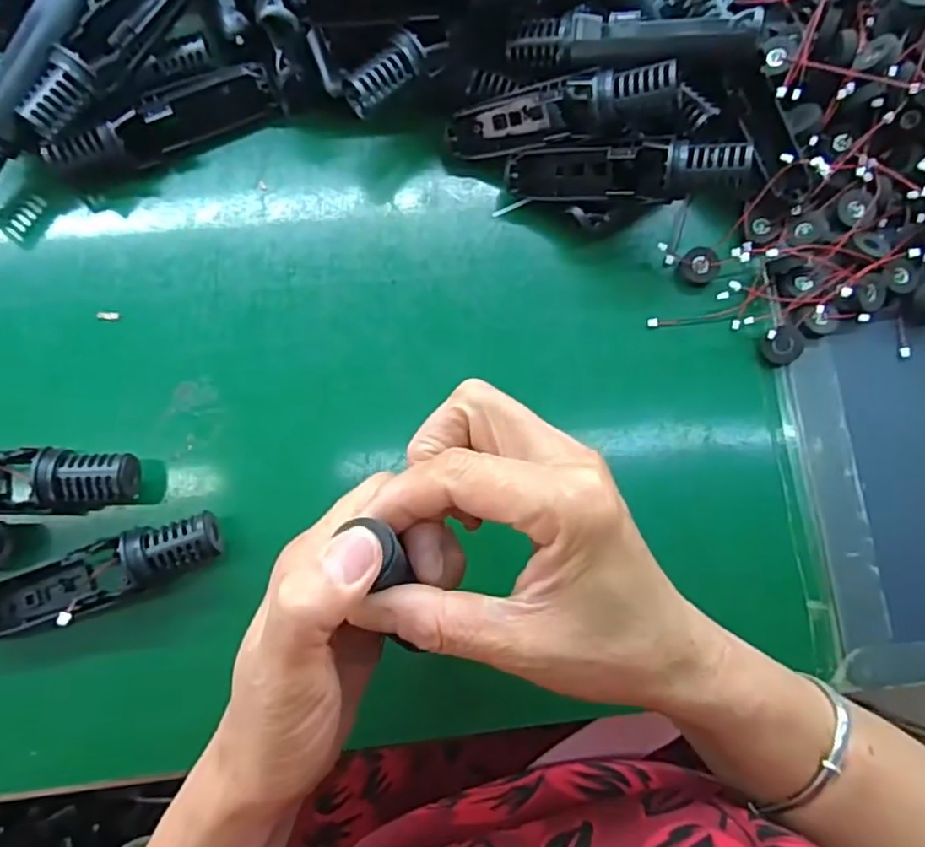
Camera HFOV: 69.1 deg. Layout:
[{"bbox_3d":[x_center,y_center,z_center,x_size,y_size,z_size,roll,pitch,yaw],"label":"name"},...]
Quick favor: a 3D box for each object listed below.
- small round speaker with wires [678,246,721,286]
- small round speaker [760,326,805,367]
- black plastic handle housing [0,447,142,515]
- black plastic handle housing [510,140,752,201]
[{"bbox_3d":[0.133,-0.088,0.374,0.020,0.004,0.020,1,79,-4],"label":"small round speaker with wires"},{"bbox_3d":[0.174,-0.043,0.368,0.022,0.009,0.022,4,104,17],"label":"small round speaker"},{"bbox_3d":[-0.219,0.028,0.327,0.122,0.036,0.030,1,79,-4],"label":"black plastic handle housing"},{"bbox_3d":[0.084,-0.128,0.346,0.118,0.034,0.024,9,82,29],"label":"black plastic handle housing"}]

